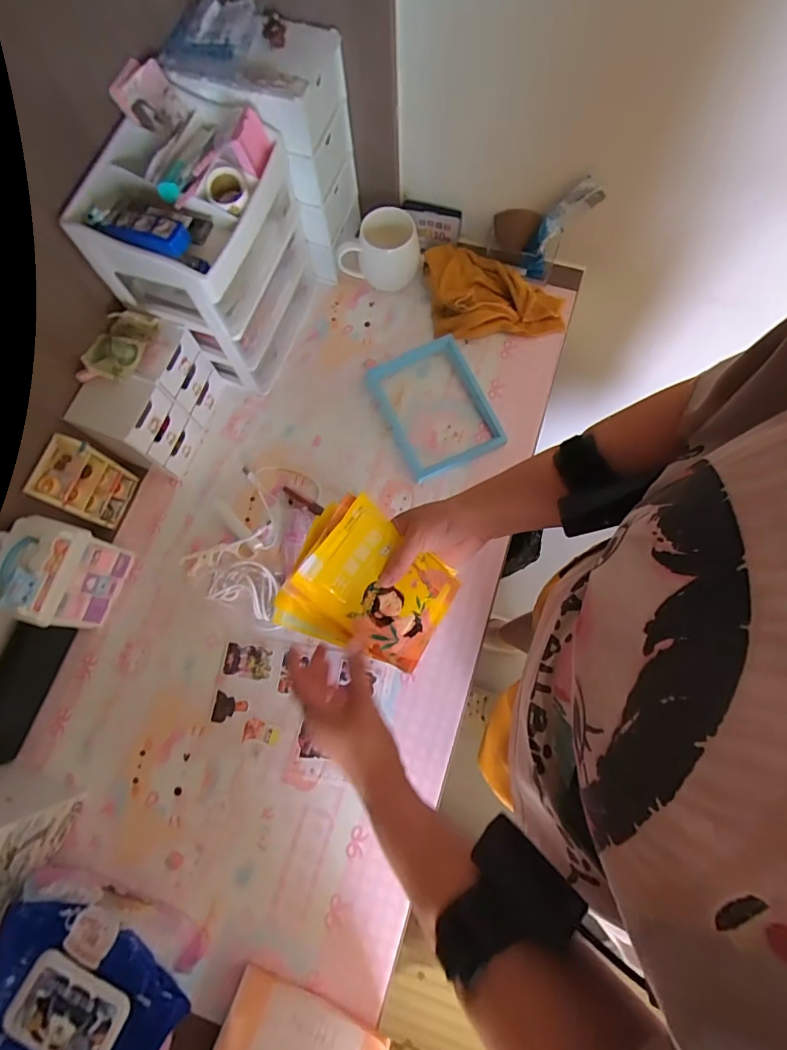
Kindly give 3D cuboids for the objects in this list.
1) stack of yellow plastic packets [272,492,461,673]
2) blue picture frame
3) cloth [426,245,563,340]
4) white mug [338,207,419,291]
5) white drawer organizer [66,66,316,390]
[{"bbox_3d":[-0.027,0.069,0.501,0.171,0.031,0.146,40,69,-16],"label":"stack of yellow plastic packets"},{"bbox_3d":[0.060,-0.174,0.677,0.142,0.014,0.194,-24,75,-5],"label":"blue picture frame"},{"bbox_3d":[0.153,-0.357,0.704,0.197,0.039,0.148,-5,74,1],"label":"cloth"},{"bbox_3d":[-0.020,-0.409,0.701,0.117,0.087,0.075,11,75,5],"label":"white mug"},{"bbox_3d":[-0.228,-0.344,0.602,0.168,0.242,0.227,13,75,6],"label":"white drawer organizer"}]

